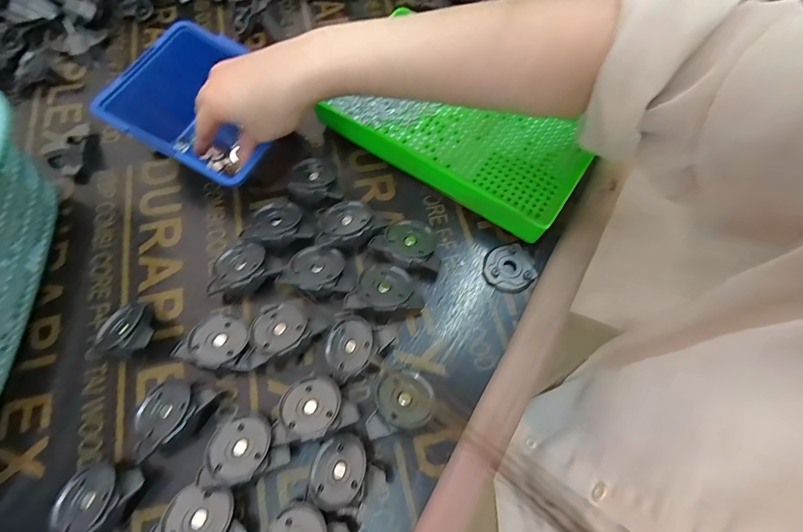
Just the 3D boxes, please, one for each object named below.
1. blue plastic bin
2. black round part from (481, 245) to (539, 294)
[{"bbox_3d":[-0.166,-0.137,0.345,0.140,0.064,0.124,27,72,8],"label":"blue plastic bin"},{"bbox_3d":[0.089,0.000,0.311,0.040,0.005,0.041,0,68,0],"label":"black round part"}]

